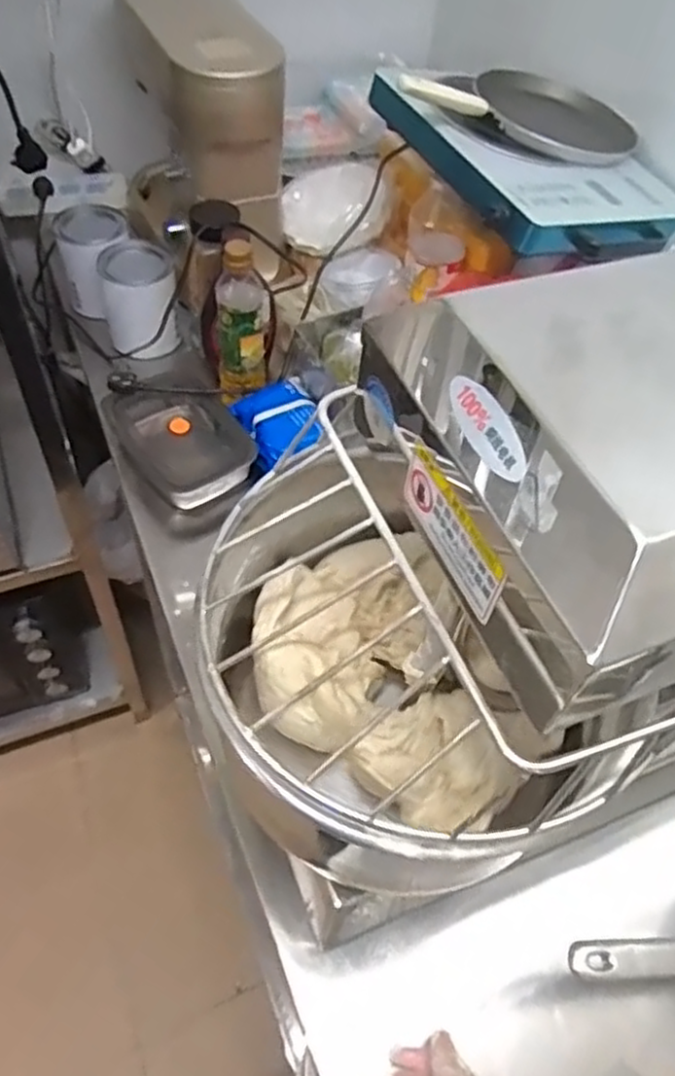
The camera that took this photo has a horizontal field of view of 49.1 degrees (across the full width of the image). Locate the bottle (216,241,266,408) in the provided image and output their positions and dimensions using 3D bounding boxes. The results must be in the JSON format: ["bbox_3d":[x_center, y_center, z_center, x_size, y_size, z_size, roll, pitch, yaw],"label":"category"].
[{"bbox_3d":[-0.118,-0.260,0.912,0.058,0.199,0.053,-2,54,-7],"label":"bottle"}]

